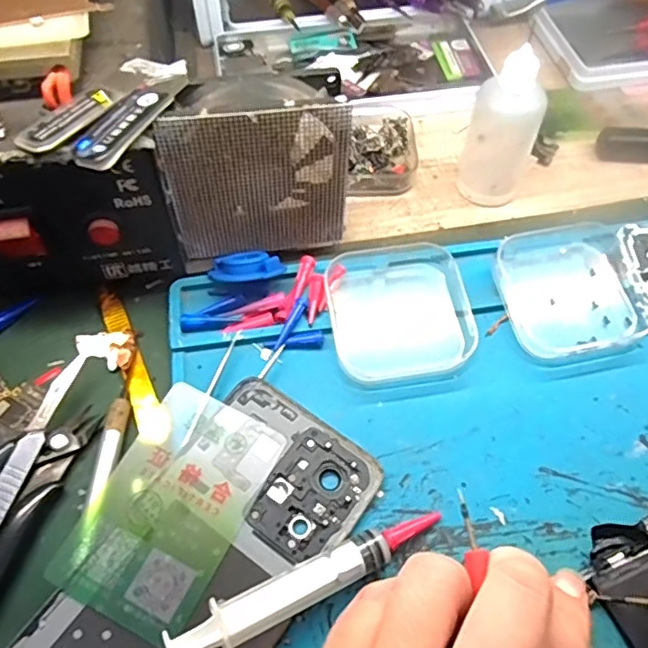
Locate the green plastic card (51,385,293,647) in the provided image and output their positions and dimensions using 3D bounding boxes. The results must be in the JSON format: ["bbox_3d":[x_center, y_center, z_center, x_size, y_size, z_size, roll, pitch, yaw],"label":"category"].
[{"bbox_3d":[-0.057,0.068,0.221,0.053,0.004,0.084,26,61,9],"label":"green plastic card"}]

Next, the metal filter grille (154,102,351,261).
[{"bbox_3d":[-0.024,-0.061,0.263,0.086,0.082,0.004,-9,56,-7],"label":"metal filter grille"}]

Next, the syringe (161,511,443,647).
[{"bbox_3d":[-0.003,0.088,0.201,0.101,0.022,0.014,-25,61,-16],"label":"syringe"}]

